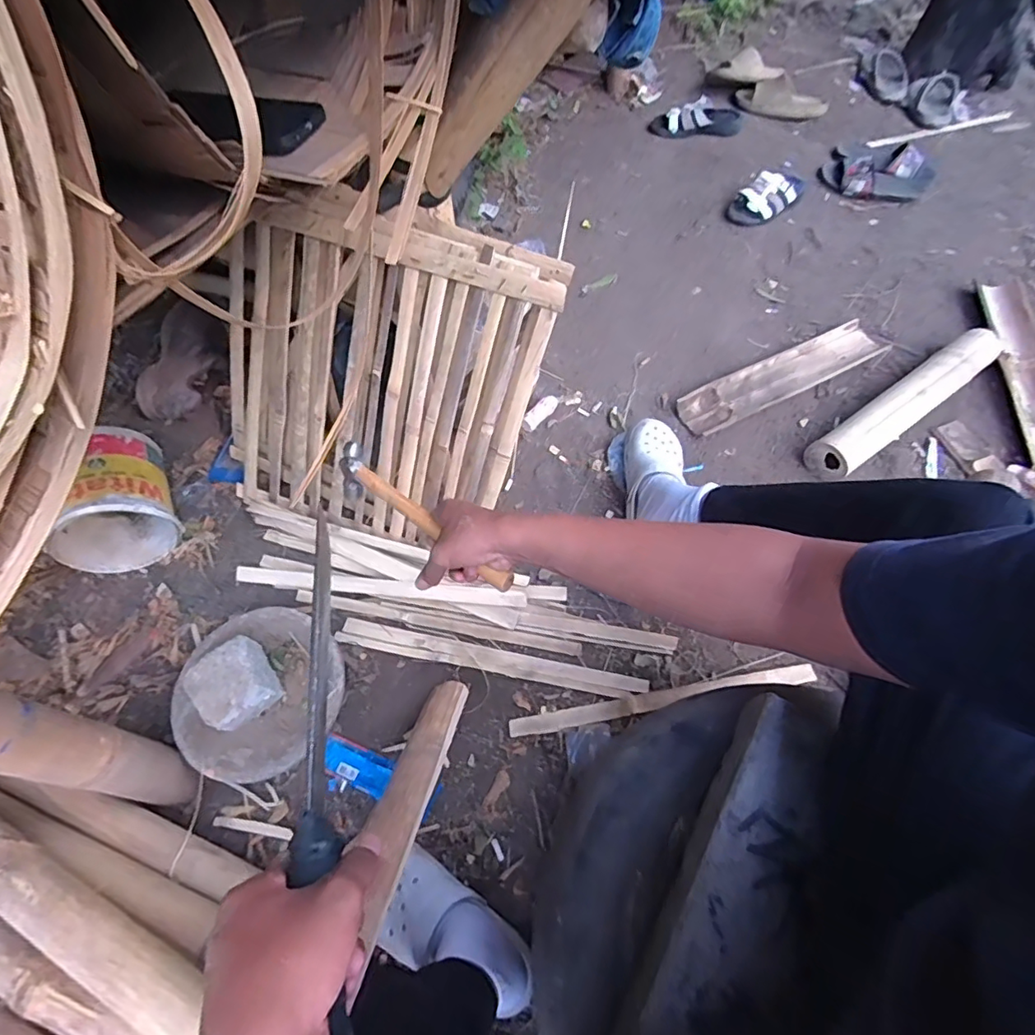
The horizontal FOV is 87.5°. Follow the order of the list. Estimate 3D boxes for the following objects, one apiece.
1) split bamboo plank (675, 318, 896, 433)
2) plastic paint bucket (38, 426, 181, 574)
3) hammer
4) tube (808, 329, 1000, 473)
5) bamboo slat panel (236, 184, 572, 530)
[{"bbox_3d":[0.579,-0.311,1.166,0.514,0.040,0.103,-25,60,-13],"label":"split bamboo plank"},{"bbox_3d":[-0.705,-0.026,0.944,0.179,0.194,0.203,-22,60,-12],"label":"plastic paint bucket"},{"bbox_3d":[-0.107,0.004,0.593,0.262,0.063,0.034,34,65,27],"label":"hammer"},{"bbox_3d":[0.801,-0.239,1.110,0.515,0.079,0.092,-33,62,-18],"label":"tube"},{"bbox_3d":[-0.236,-0.216,0.888,0.558,0.523,0.056,15,27,10],"label":"bamboo slat panel"}]

